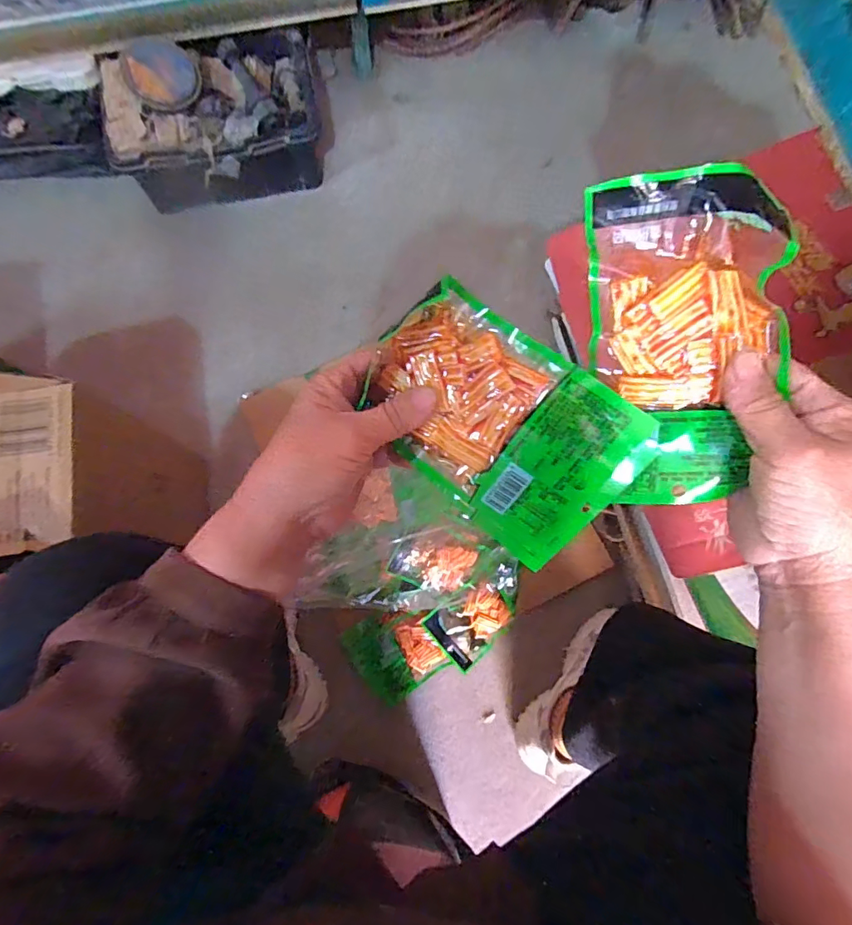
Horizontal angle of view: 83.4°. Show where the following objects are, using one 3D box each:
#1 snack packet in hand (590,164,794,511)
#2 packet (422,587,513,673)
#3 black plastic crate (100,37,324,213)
[{"bbox_3d":[0.135,-0.061,0.251,0.088,0.016,0.166,-1,102,18],"label":"snack packet in hand"},{"bbox_3d":[0.065,0.228,0.682,0.107,0.025,0.088,-39,80,-10],"label":"packet"},{"bbox_3d":[-0.355,-0.593,0.831,0.366,0.129,0.243,-15,77,-5],"label":"black plastic crate"}]

